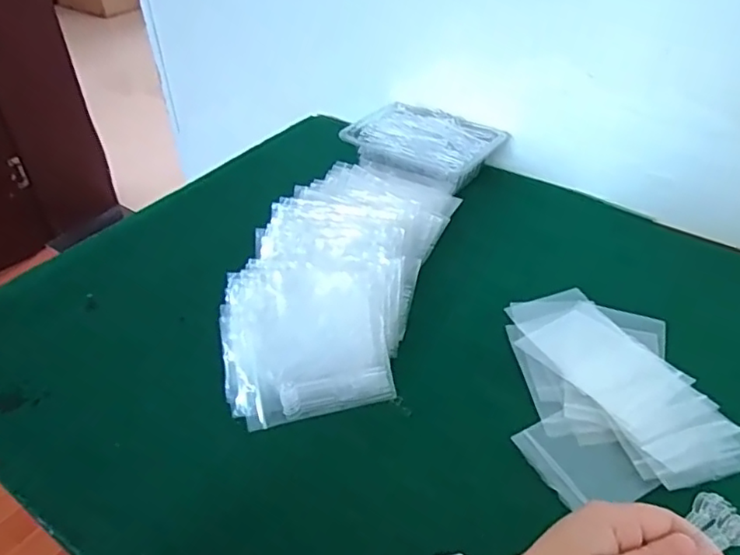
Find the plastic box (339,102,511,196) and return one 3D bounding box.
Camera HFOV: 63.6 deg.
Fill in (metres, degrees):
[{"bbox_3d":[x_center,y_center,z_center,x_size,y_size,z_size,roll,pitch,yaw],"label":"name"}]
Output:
[{"bbox_3d":[0.067,-0.171,0.746,0.173,0.039,0.132,27,46,30],"label":"plastic box"}]

